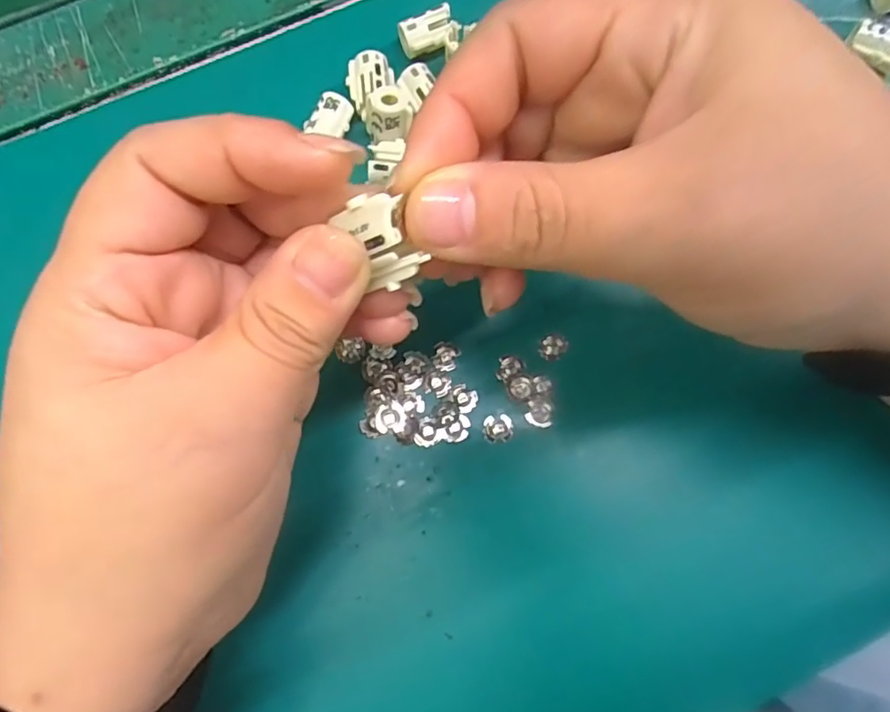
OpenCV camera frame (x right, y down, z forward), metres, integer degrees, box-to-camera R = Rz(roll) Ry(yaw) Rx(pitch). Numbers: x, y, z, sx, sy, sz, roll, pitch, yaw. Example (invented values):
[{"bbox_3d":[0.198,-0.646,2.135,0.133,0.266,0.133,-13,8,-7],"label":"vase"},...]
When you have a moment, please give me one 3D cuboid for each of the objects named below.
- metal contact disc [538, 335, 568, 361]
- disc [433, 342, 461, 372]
[{"bbox_3d":[0.040,-0.003,0.211,0.010,0.004,0.010,0,76,1],"label":"metal contact disc"},{"bbox_3d":[0.000,0.000,0.210,0.010,0.004,0.010,0,76,1],"label":"disc"}]

